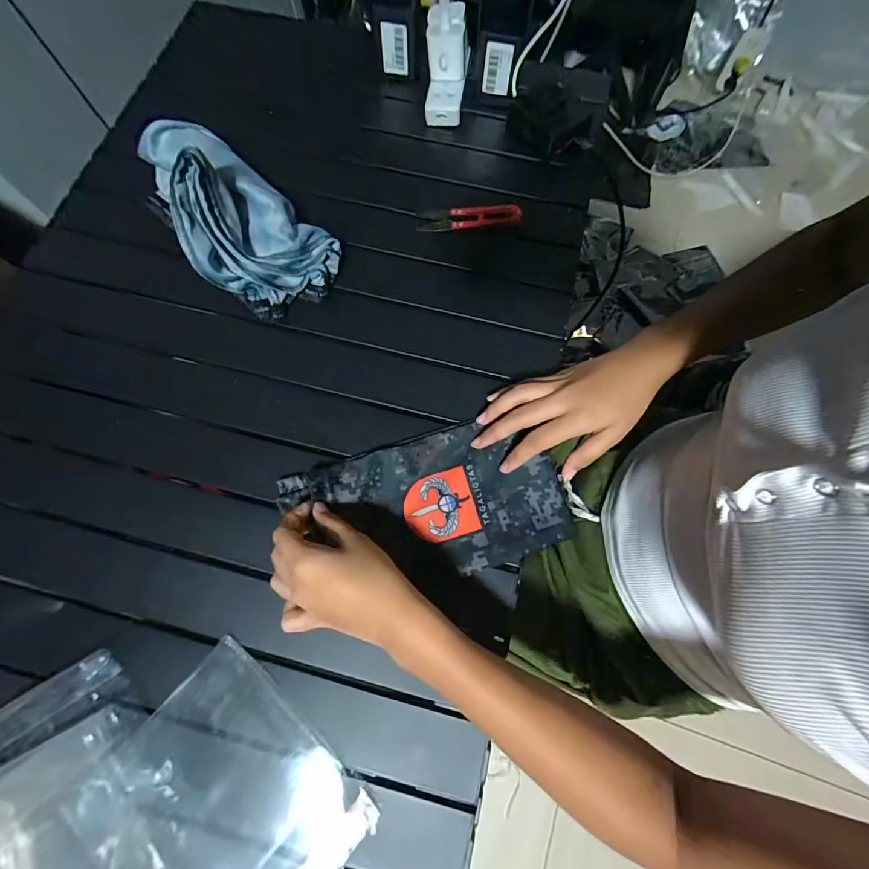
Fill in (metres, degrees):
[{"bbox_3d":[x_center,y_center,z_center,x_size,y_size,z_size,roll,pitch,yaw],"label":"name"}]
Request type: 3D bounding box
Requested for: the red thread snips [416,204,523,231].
[{"bbox_3d":[0.040,-0.245,0.454,0.114,0.014,0.027,-1,73,0],"label":"red thread snips"}]

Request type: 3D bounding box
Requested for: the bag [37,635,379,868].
[{"bbox_3d":[-0.188,0.310,0.285,0.176,0.012,0.245,41,77,12],"label":"bag"}]

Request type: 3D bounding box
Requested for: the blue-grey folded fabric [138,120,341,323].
[{"bbox_3d":[-0.204,-0.237,0.400,0.127,0.108,0.237,-34,76,-10],"label":"blue-grey folded fabric"}]

